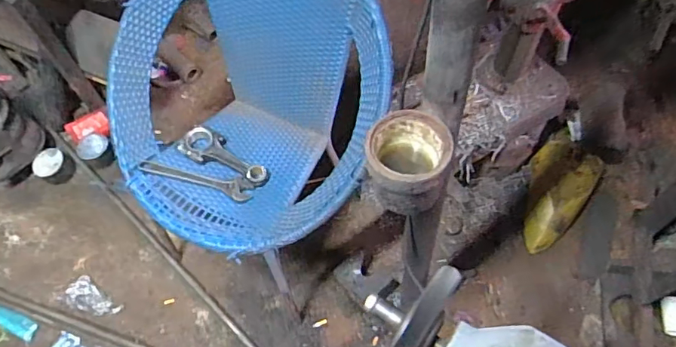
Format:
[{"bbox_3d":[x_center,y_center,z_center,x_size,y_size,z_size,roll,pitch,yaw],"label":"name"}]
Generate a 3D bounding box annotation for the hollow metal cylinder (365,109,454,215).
[{"bbox_3d":[0.096,-0.008,0.693,0.108,0.118,0.112,7,59,6],"label":"hollow metal cylinder"}]

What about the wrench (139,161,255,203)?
[{"bbox_3d":[-0.359,0.008,1.265,0.304,0.018,0.058,16,60,12],"label":"wrench"}]

